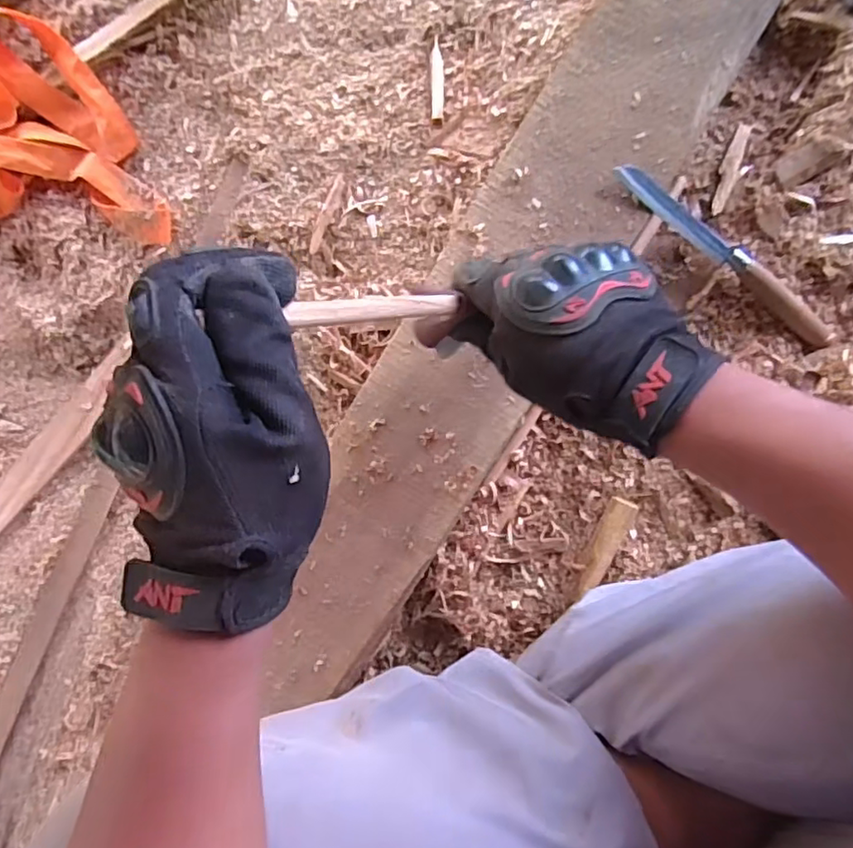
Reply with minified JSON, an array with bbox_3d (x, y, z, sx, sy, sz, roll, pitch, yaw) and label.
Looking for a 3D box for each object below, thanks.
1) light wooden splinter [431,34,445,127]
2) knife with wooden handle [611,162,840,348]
[{"bbox_3d":[0.010,-0.308,0.543,0.011,0.006,0.081,-2,89,8],"label":"light wooden splinter"},{"bbox_3d":[0.229,-0.127,0.460,0.210,0.014,0.024,35,94,-8],"label":"knife with wooden handle"}]

